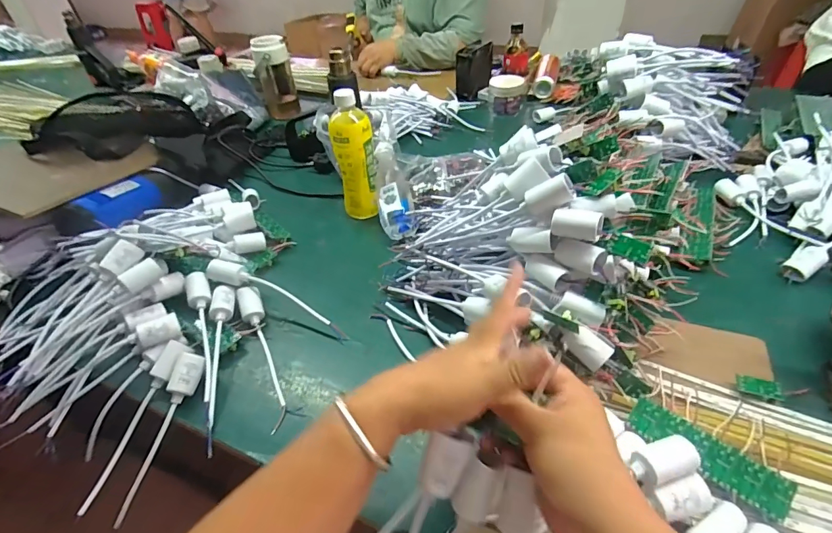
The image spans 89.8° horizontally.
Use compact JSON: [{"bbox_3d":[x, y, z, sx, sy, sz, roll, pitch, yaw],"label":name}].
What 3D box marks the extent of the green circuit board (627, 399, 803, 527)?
[{"bbox_3d":[0.254,0.165,0.366,0.124,0.004,0.035,29,67,32],"label":"green circuit board"}]

